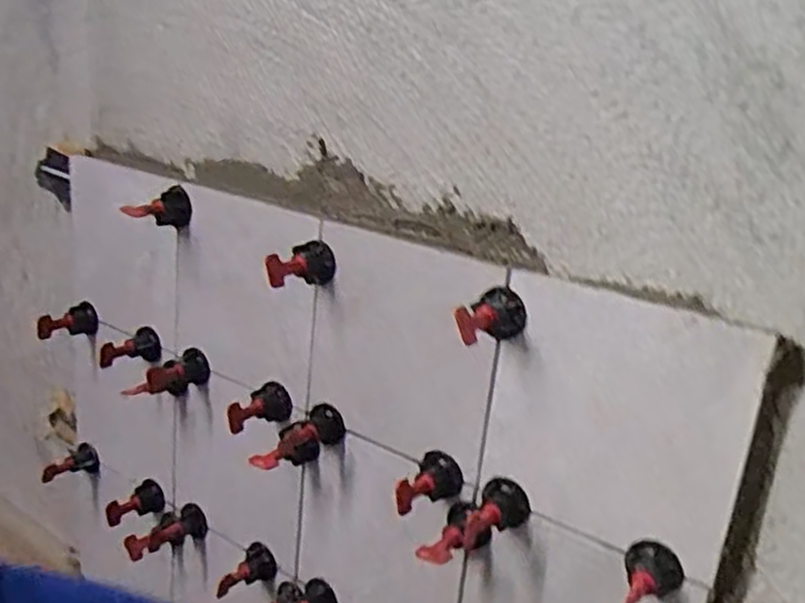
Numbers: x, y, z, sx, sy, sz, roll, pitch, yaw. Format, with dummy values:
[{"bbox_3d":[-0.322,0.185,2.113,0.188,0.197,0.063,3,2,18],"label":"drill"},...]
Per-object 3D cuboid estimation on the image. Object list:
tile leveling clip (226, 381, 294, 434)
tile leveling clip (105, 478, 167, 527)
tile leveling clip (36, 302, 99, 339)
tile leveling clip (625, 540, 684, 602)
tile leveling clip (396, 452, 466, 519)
[{"bbox_3d":[-0.106,0.082,0.579,0.027,0.023,0.058,12,19,17],"label":"tile leveling clip"},{"bbox_3d":[-0.244,0.184,0.704,0.052,0.026,0.025,-11,24,-42],"label":"tile leveling clip"},{"bbox_3d":[-0.307,0.021,0.702,0.027,0.031,0.060,17,21,32],"label":"tile leveling clip"},{"bbox_3d":[0.135,0.156,0.421,0.030,0.029,0.046,13,19,22],"label":"tile leveling clip"},{"bbox_3d":[0.018,0.120,0.496,0.030,0.025,0.050,14,19,23],"label":"tile leveling clip"}]

